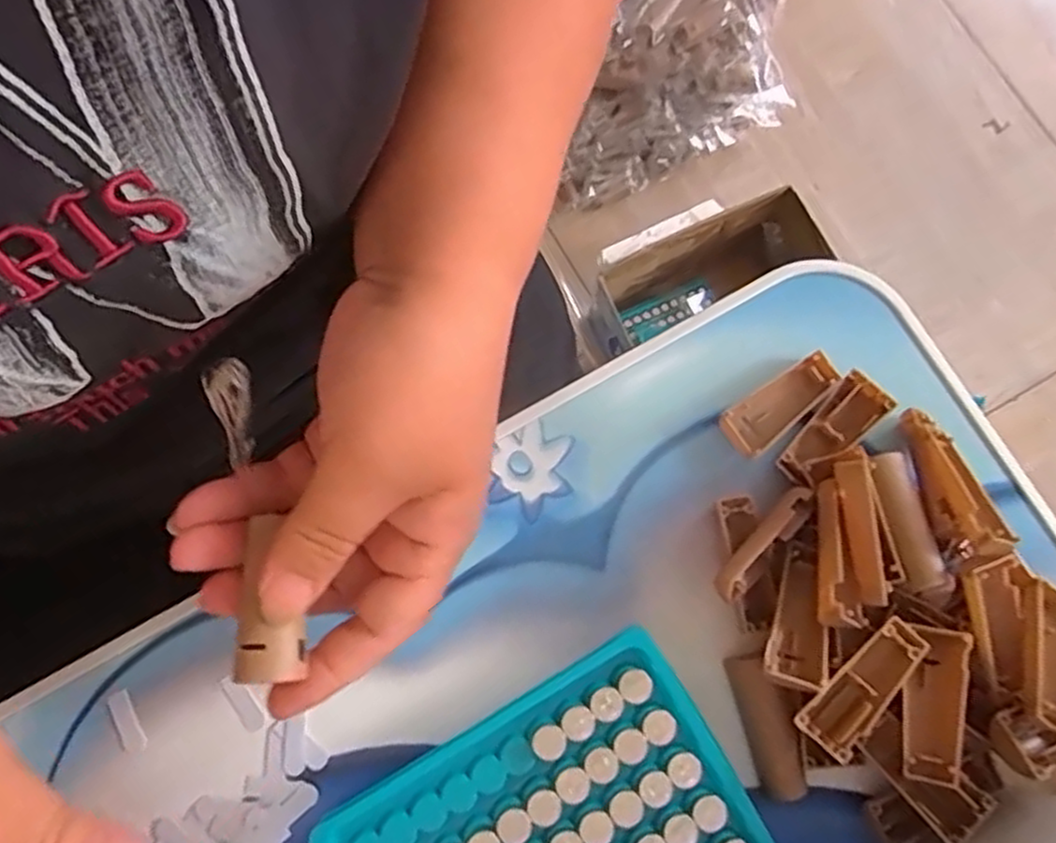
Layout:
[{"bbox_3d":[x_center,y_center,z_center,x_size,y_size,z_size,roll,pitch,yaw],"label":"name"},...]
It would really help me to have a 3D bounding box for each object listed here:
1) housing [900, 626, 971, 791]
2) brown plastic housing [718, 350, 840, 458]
[{"bbox_3d":[0.139,0.096,0.253,0.019,0.015,0.049,12,78,1],"label":"housing"},{"bbox_3d":[0.099,-0.006,0.291,0.050,0.012,0.020,-34,81,-8],"label":"brown plastic housing"}]

